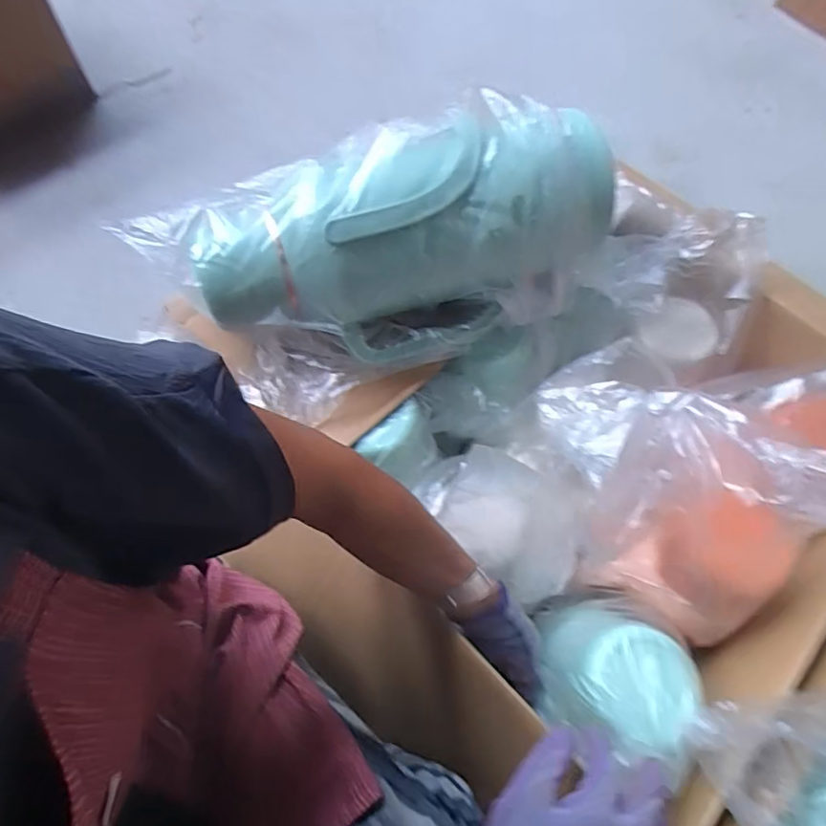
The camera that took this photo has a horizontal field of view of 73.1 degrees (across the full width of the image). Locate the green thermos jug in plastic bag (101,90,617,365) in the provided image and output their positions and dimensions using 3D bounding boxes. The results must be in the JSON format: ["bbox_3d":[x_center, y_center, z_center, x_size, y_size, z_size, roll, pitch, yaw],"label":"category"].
[{"bbox_3d":[-0.018,-0.160,0.529,0.444,0.151,0.162,-13,65,-8],"label":"green thermos jug in plastic bag"}]

